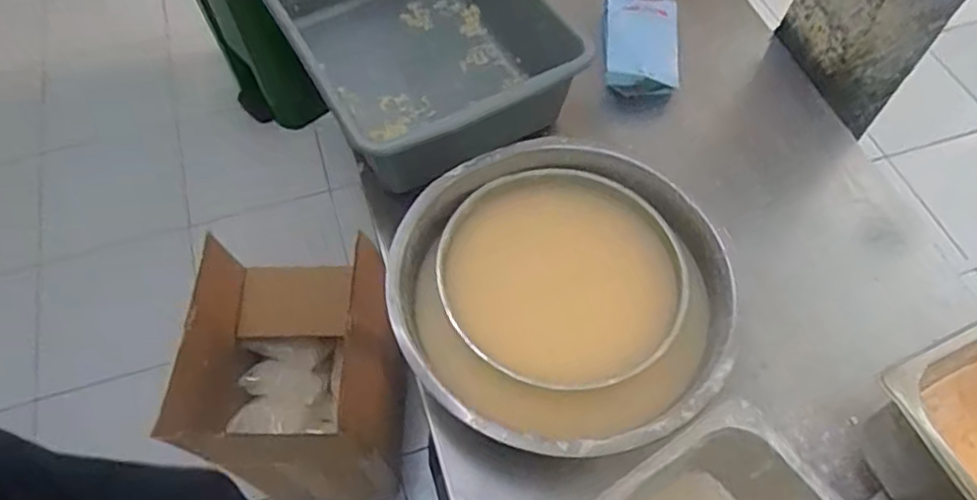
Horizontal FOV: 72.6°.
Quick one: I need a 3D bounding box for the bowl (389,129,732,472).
[{"bbox_3d":[0.082,0.054,0.757,0.346,0.115,0.363,0,60,0],"label":"bowl"}]

